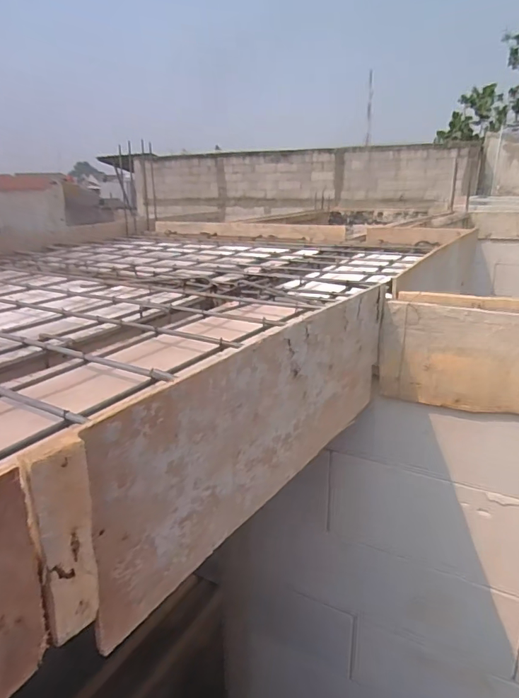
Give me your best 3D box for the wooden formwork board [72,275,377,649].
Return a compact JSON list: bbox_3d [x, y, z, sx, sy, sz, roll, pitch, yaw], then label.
[{"bbox_3d":[0.039,0.069,0.593,0.014,0.201,0.593,11,22,30],"label":"wooden formwork board"}]

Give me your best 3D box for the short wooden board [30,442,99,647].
[{"bbox_3d":[-0.129,0.133,0.323,0.007,0.142,0.041,13,24,35],"label":"short wooden board"}]

